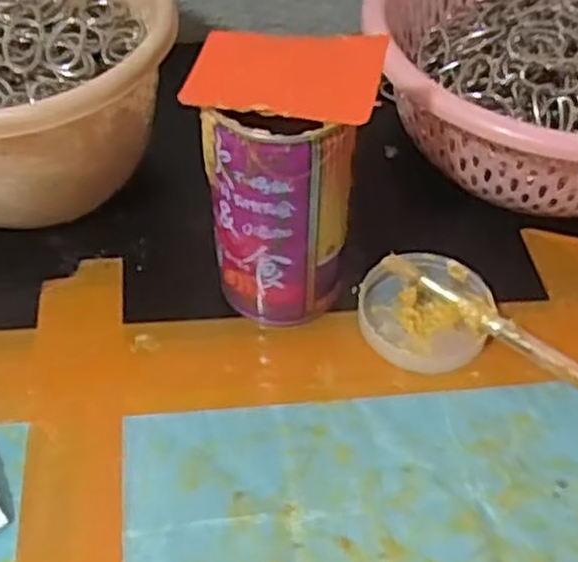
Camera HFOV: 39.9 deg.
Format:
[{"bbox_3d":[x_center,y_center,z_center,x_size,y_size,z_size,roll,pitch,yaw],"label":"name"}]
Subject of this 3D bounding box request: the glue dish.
[{"bbox_3d":[0.069,0.012,0.402,0.063,0.027,0.063,3,49,2],"label":"glue dish"}]

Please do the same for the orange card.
[{"bbox_3d":[-0.002,-0.087,0.334,0.080,0.004,0.048,7,56,10],"label":"orange card"}]

